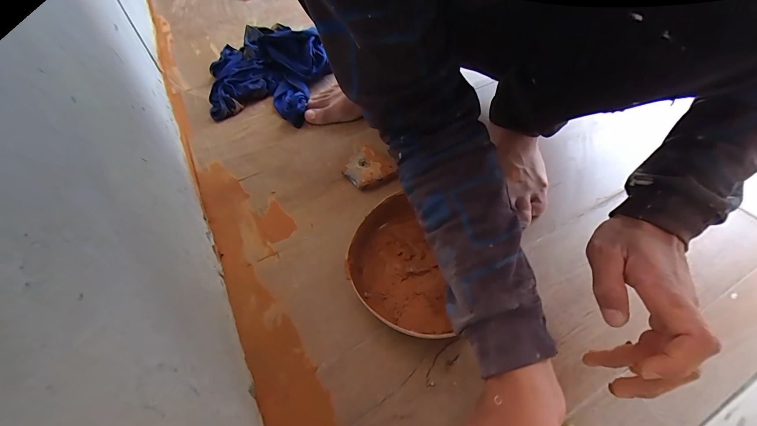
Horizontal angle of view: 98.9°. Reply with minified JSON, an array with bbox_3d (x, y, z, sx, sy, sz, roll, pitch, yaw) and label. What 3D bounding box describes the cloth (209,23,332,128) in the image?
[{"bbox_3d":[-0.227,-0.273,0.619,0.238,0.064,0.234,8,54,9],"label":"cloth"}]

